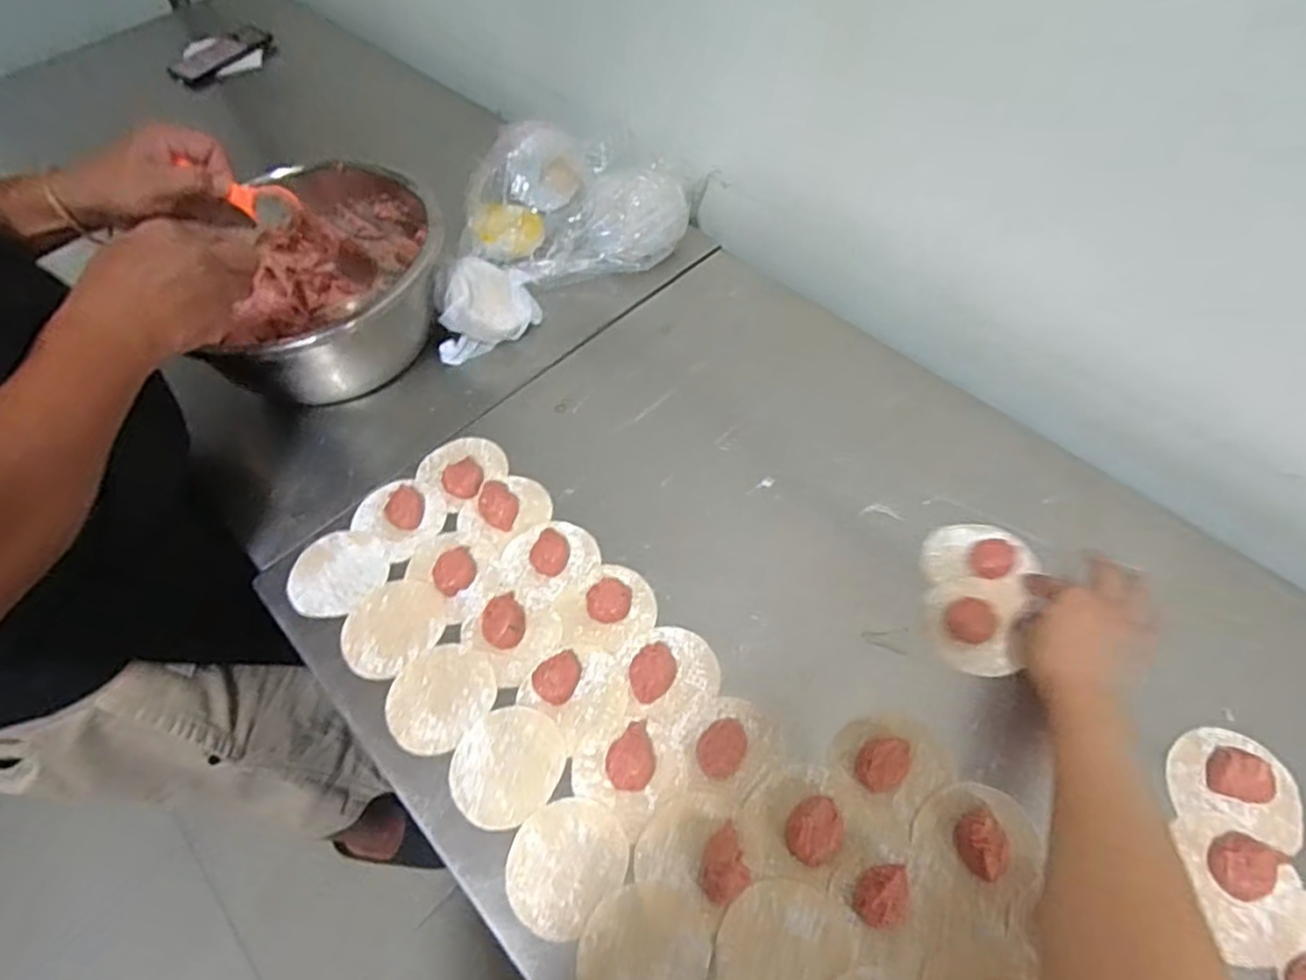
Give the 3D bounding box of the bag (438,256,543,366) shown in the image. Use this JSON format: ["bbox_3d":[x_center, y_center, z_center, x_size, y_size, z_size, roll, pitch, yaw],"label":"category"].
[{"bbox_3d":[-0.186,-0.198,0.748,0.117,0.073,0.073,-27,59,-12],"label":"bag"}]

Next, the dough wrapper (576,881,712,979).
[{"bbox_3d":[-0.008,0.297,0.449,0.075,0.004,0.084,37,67,24],"label":"dough wrapper"}]

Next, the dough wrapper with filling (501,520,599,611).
[{"bbox_3d":[-0.091,0.056,0.606,0.080,0.017,0.076,-2,57,3],"label":"dough wrapper with filling"}]

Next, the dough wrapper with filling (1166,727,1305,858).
[{"bbox_3d":[0.400,0.199,0.478,0.079,0.021,0.067,17,60,14],"label":"dough wrapper with filling"}]

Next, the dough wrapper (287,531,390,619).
[{"bbox_3d":[-0.276,0.073,0.611,0.077,0.006,0.082,-2,57,3],"label":"dough wrapper"}]

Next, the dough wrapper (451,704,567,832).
[{"bbox_3d":[-0.108,0.203,0.516,0.078,0.004,0.083,-2,57,3],"label":"dough wrapper"}]

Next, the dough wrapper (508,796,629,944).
[{"bbox_3d":[-0.061,0.255,0.481,0.075,0.004,0.082,-2,57,3],"label":"dough wrapper"}]

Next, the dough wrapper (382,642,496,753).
[{"bbox_3d":[-0.168,0.160,0.548,0.075,0.004,0.083,33,65,22],"label":"dough wrapper"}]

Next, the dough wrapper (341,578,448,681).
[{"bbox_3d":[-0.217,0.112,0.583,0.072,0.004,0.085,37,67,24],"label":"dough wrapper"}]

